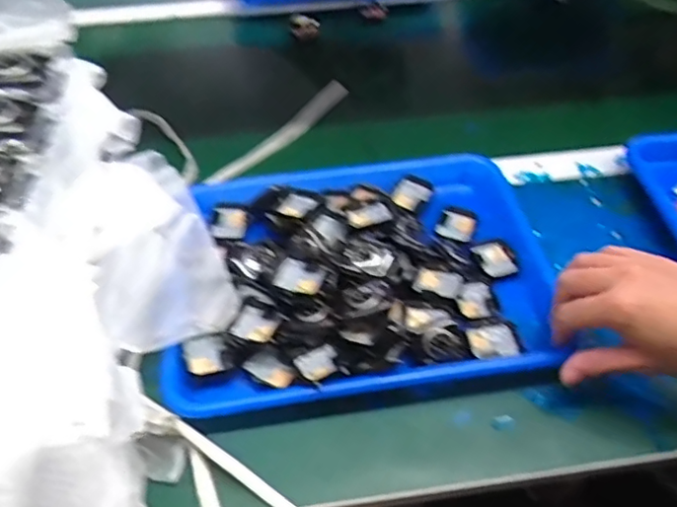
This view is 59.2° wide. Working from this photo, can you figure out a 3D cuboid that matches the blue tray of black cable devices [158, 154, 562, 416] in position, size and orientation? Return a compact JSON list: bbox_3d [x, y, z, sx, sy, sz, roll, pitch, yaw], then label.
[{"bbox_3d":[0.023,0.008,0.520,0.315,0.048,0.245,-5,49,-4],"label":"blue tray of black cable devices"}]

